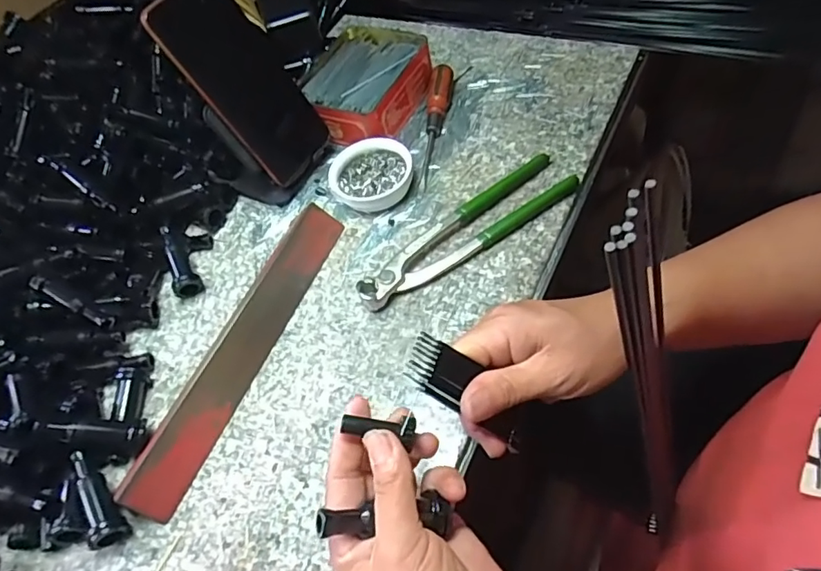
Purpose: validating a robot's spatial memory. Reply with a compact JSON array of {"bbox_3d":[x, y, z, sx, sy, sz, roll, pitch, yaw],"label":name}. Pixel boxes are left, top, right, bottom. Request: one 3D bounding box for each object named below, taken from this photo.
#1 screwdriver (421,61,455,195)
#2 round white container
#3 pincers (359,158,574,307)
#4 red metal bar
[{"bbox_3d":[0.025,-0.152,0.506,0.022,0.020,0.140,-1,57,13],"label":"screwdriver"},{"bbox_3d":[-0.035,-0.099,0.477,0.072,0.021,0.068,-6,56,9],"label":"round white container"},{"bbox_3d":[0.045,-0.044,0.433,0.195,0.020,0.051,-37,57,-11],"label":"pincers"},{"bbox_3d":[-0.125,0.042,0.407,0.034,0.020,0.256,15,62,22],"label":"red metal bar"}]

